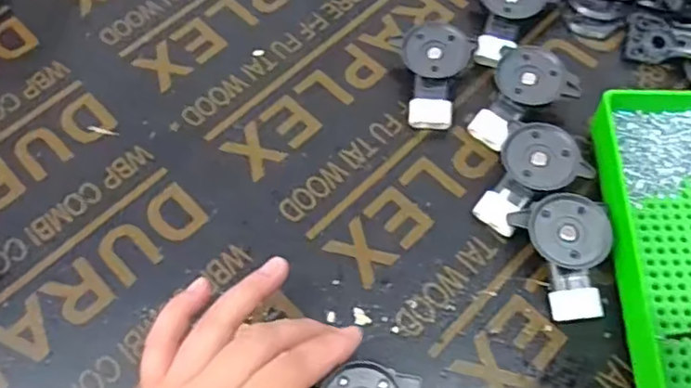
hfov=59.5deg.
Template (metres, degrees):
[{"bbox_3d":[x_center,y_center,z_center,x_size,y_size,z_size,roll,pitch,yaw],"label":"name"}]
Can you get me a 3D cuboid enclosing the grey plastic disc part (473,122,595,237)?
[{"bbox_3d":[0.106,-0.010,0.363,0.064,0.031,0.051,-39,69,-16],"label":"grey plastic disc part"}]

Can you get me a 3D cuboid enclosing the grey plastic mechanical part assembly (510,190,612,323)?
[{"bbox_3d":[0.129,0.035,0.342,0.047,0.028,0.066,-20,65,-8],"label":"grey plastic mechanical part assembly"}]

